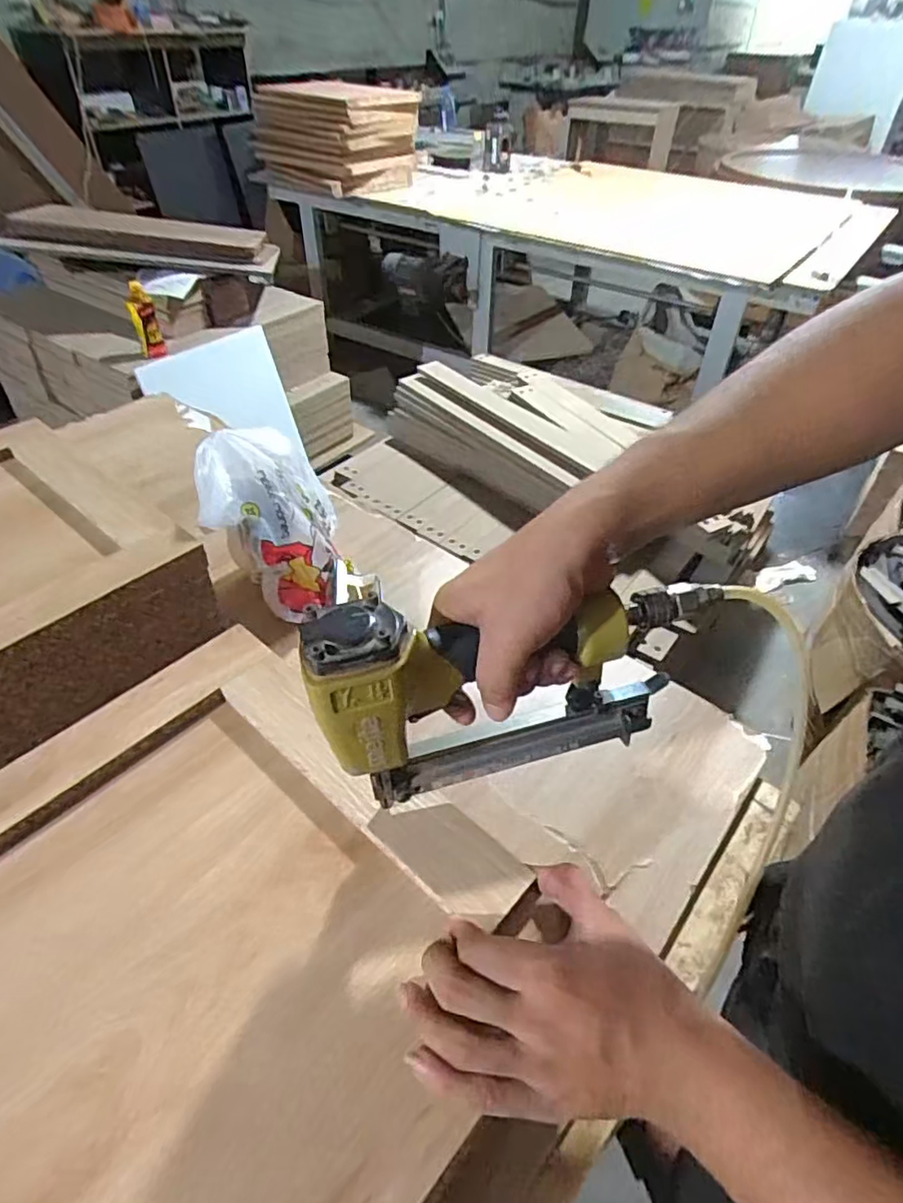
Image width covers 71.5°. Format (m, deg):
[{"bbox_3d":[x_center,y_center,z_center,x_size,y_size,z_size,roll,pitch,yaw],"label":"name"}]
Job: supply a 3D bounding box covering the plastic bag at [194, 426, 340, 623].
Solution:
[{"bbox_3d":[-0.210,-0.098,0.743,0.152,0.195,0.151,-11,46,-13],"label":"plastic bag"}]

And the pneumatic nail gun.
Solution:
[{"bbox_3d":[0.034,0.056,0.412,0.236,0.148,0.053,-10,46,-11],"label":"pneumatic nail gun"}]

